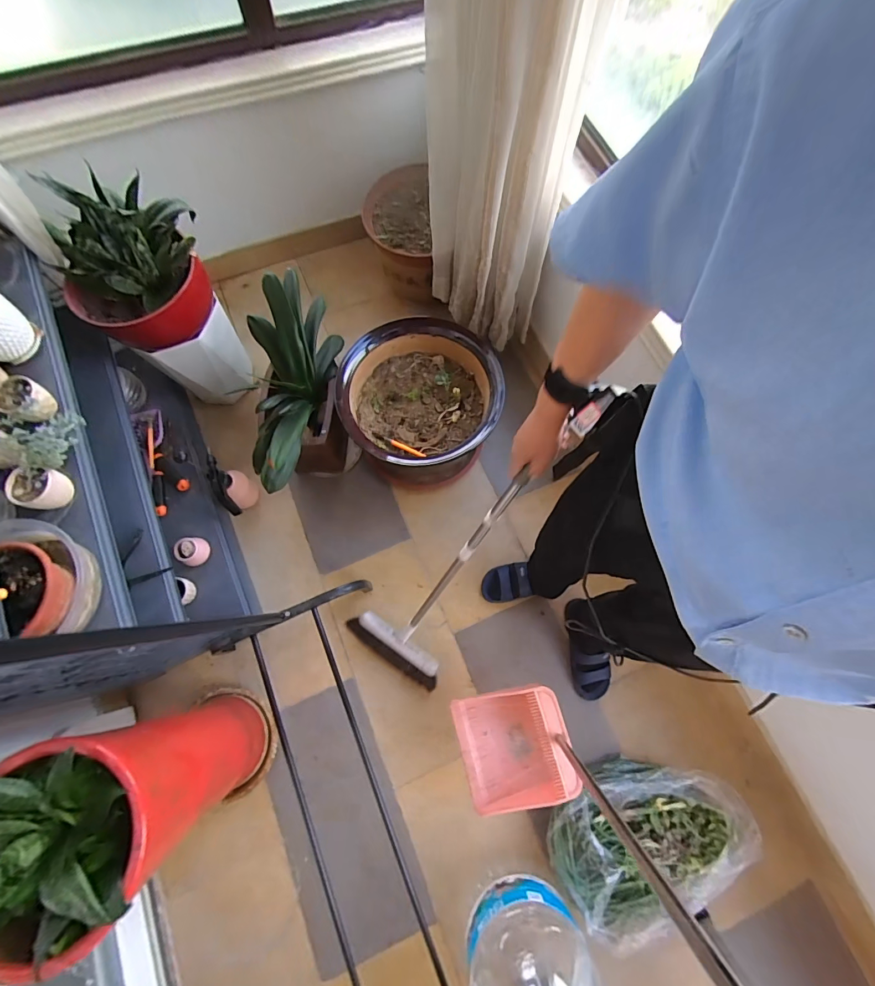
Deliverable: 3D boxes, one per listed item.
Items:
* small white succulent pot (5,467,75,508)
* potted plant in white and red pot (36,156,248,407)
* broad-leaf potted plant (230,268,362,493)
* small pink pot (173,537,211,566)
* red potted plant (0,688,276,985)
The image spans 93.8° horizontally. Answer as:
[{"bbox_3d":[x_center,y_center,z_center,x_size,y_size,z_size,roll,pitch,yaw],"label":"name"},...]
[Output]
[{"bbox_3d":[-0.690,-0.006,0.710,0.069,0.054,0.063,0,73,-2],"label":"small white succulent pot"},{"bbox_3d":[-0.716,-0.496,1.080,0.286,0.505,0.307,0,73,-2],"label":"potted plant in white and red pot"},{"bbox_3d":[-0.362,-0.238,1.106,0.232,0.424,0.508,-9,73,-4],"label":"broad-leaf potted plant"},{"bbox_3d":[-0.646,0.152,1.078,0.065,0.060,0.064,0,73,-2],"label":"small pink pot"},{"bbox_3d":[-0.554,0.569,0.792,0.243,0.581,0.271,-24,75,-9],"label":"red potted plant"}]

